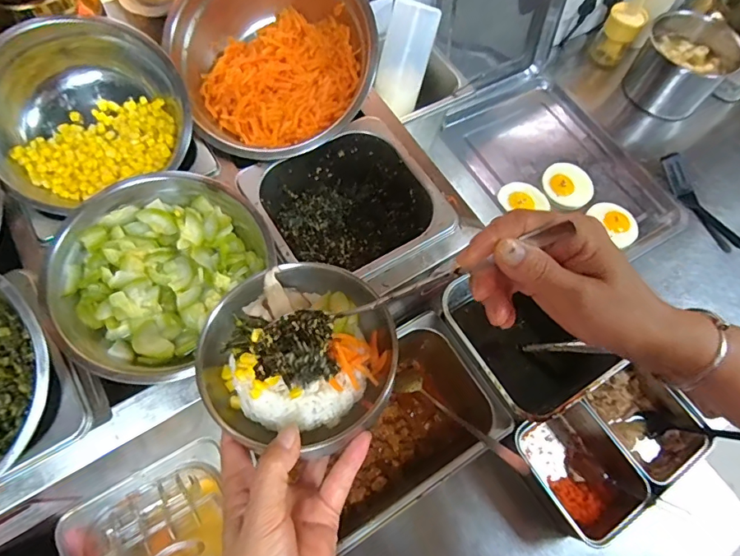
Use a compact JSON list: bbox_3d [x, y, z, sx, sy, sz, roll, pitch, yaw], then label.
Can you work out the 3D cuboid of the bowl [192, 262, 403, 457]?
[{"bbox_3d":[-0.049,0.047,0.329,0.140,0.065,0.126,12,64,2],"label":"bowl"}]

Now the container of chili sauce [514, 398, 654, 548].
[{"bbox_3d":[0.245,0.228,0.553,0.110,0.066,0.148,-29,69,-16],"label":"container of chili sauce"}]

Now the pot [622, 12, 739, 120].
[{"bbox_3d":[0.587,-0.406,0.890,0.150,0.107,0.163,-38,72,-19],"label":"pot"}]

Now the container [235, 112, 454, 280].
[{"bbox_3d":[-0.022,-0.061,0.497,0.169,0.092,0.158,-29,69,-16],"label":"container"}]

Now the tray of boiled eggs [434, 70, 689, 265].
[{"bbox_3d":[0.326,-0.191,0.823,0.267,0.036,0.392,-28,69,-16],"label":"tray of boiled eggs"}]

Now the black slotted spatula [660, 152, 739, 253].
[{"bbox_3d":[0.565,-0.132,0.810,0.053,0.016,0.199,-18,67,-12],"label":"black slotted spatula"}]

